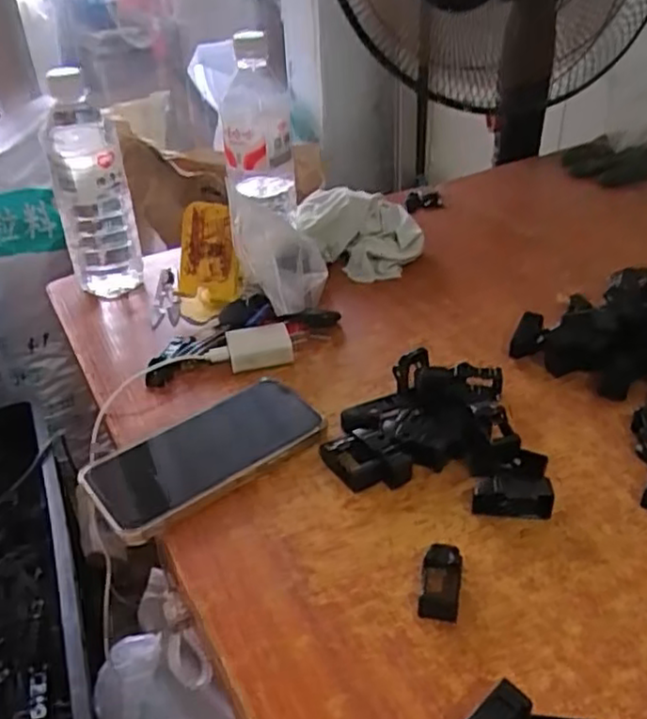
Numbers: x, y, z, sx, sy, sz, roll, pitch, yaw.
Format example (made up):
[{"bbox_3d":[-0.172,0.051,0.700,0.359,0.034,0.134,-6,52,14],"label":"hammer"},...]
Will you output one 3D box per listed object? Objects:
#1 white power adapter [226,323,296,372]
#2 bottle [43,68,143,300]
[{"bbox_3d":[-0.054,-0.010,0.597,0.054,0.025,0.033,-12,35,-10],"label":"white power adapter"},{"bbox_3d":[-0.222,-0.158,0.673,0.068,0.210,0.055,-15,36,-15],"label":"bottle"}]

